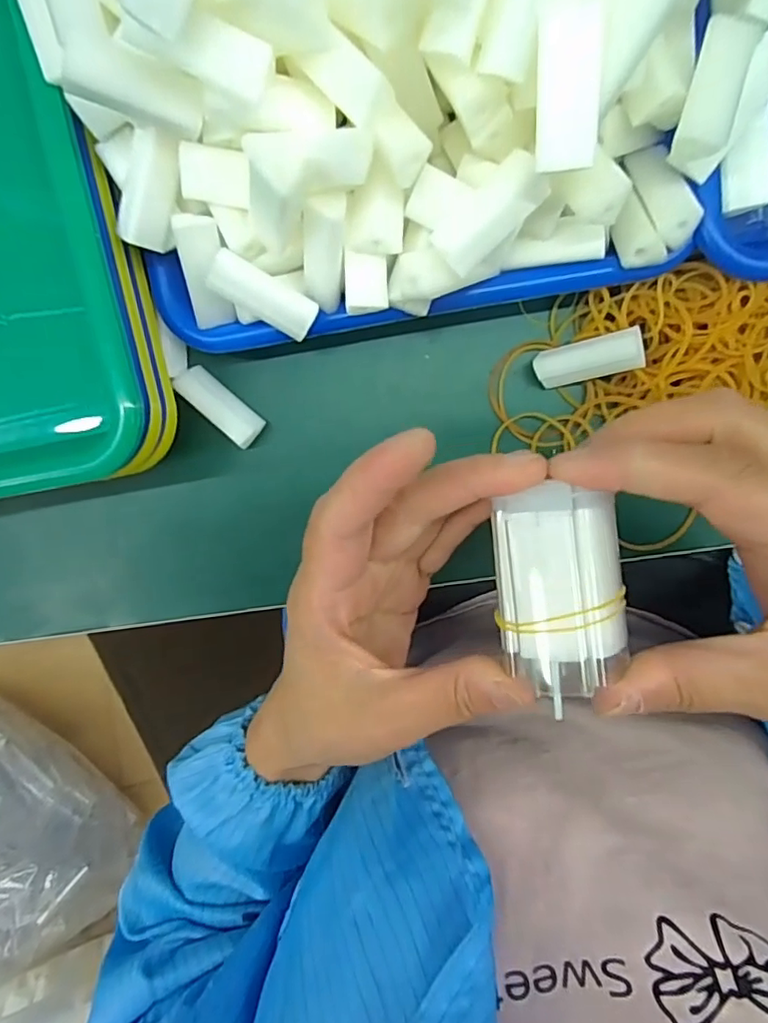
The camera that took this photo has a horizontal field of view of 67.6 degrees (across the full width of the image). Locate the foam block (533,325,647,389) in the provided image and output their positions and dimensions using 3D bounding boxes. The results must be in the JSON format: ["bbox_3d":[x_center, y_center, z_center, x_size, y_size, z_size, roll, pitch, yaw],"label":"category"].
[{"bbox_3d":[0.094,-0.070,0.265,0.047,0.009,0.018,-9,98,28],"label":"foam block"}]

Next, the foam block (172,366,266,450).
[{"bbox_3d":[-0.083,-0.054,0.288,0.048,0.018,0.016,45,99,-3],"label":"foam block"}]

